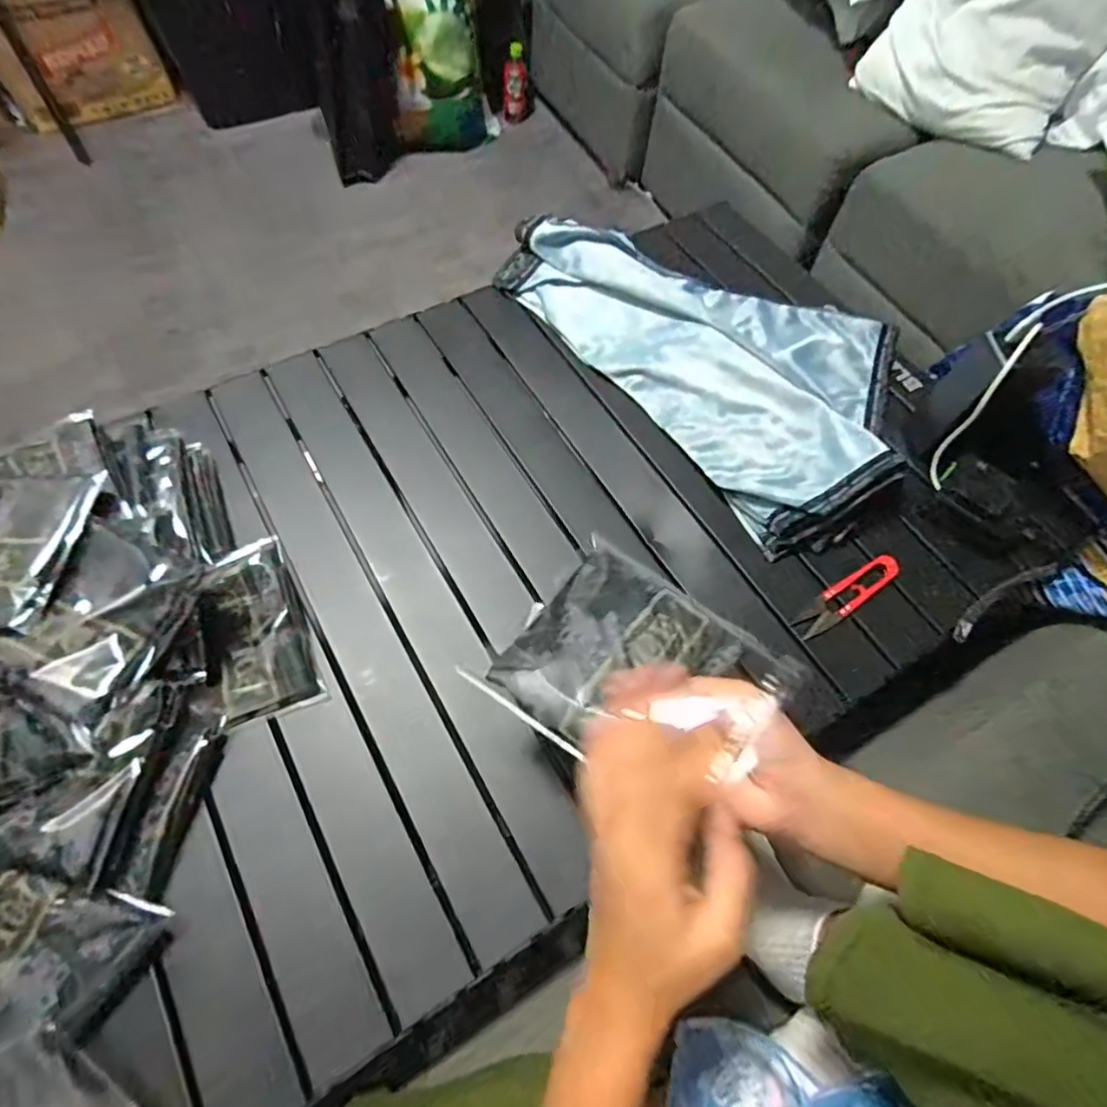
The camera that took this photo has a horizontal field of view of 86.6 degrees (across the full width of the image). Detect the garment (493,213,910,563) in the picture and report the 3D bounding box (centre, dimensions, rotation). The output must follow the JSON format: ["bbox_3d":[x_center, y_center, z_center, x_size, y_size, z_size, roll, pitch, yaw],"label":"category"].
[{"bbox_3d":[0.198,-0.245,0.653,0.308,0.056,0.479,-33,70,-17],"label":"garment"}]

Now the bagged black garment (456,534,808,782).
[{"bbox_3d":[0.051,0.069,0.362,0.162,0.018,0.134,30,63,34],"label":"bagged black garment"}]

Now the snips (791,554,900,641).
[{"bbox_3d":[0.268,0.036,0.530,0.114,0.012,0.027,-30,69,-16],"label":"snips"}]

